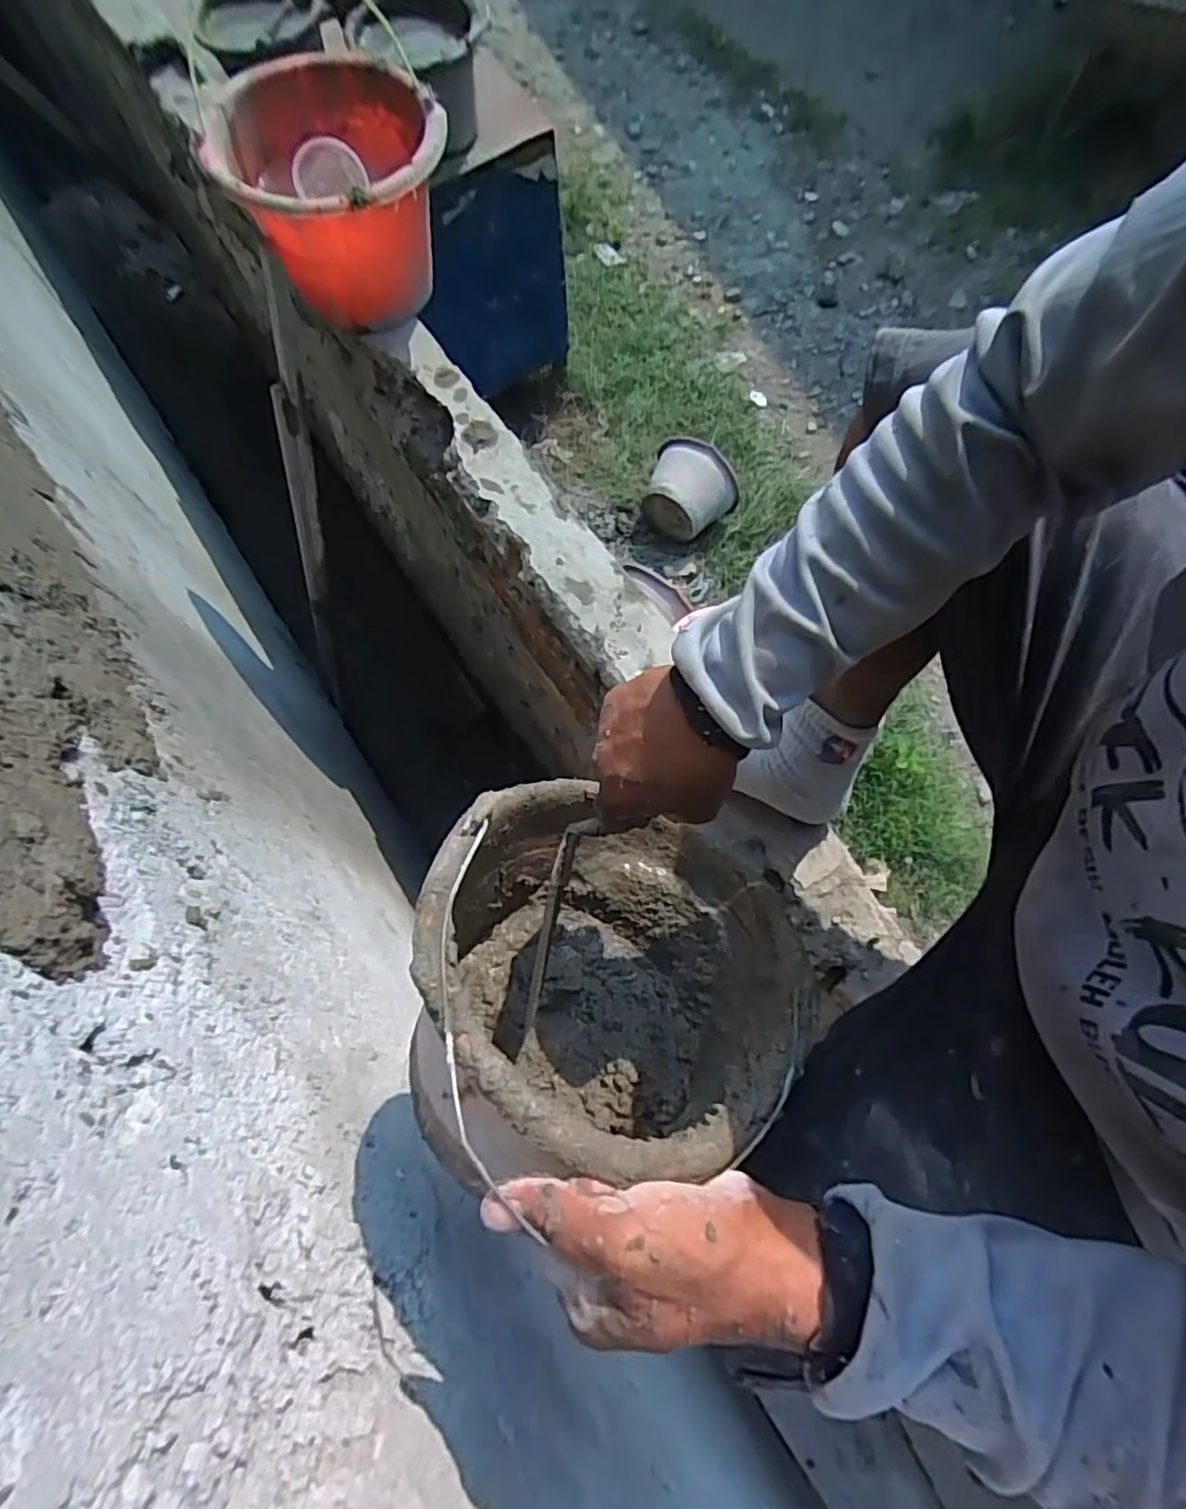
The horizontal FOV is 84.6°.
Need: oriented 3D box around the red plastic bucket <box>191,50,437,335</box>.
[{"bbox_3d":[-0.329,-0.745,0.871,0.271,0.181,0.309,-8,72,-2],"label":"red plastic bucket"}]

